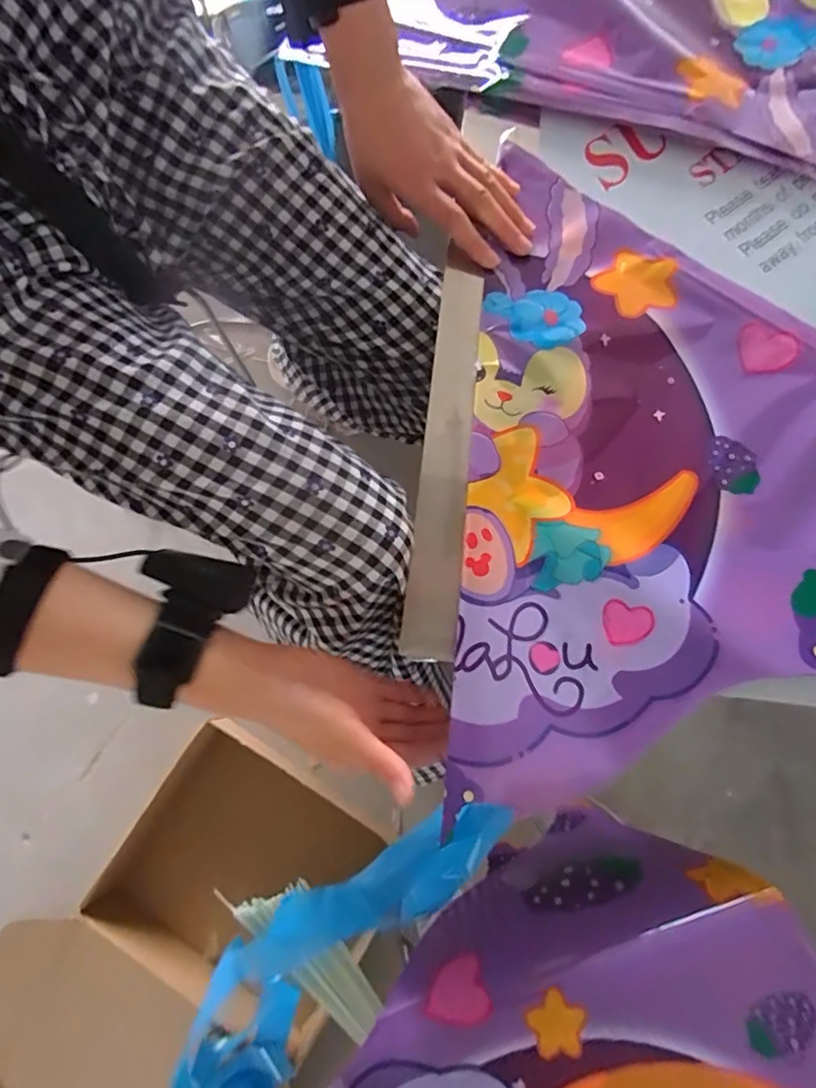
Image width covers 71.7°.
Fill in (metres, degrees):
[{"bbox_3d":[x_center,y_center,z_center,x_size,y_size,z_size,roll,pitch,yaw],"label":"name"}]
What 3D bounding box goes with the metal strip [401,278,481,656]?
[{"bbox_3d":[0.028,-0.067,0.407,0.034,0.010,0.295,6,78,2],"label":"metal strip"}]

